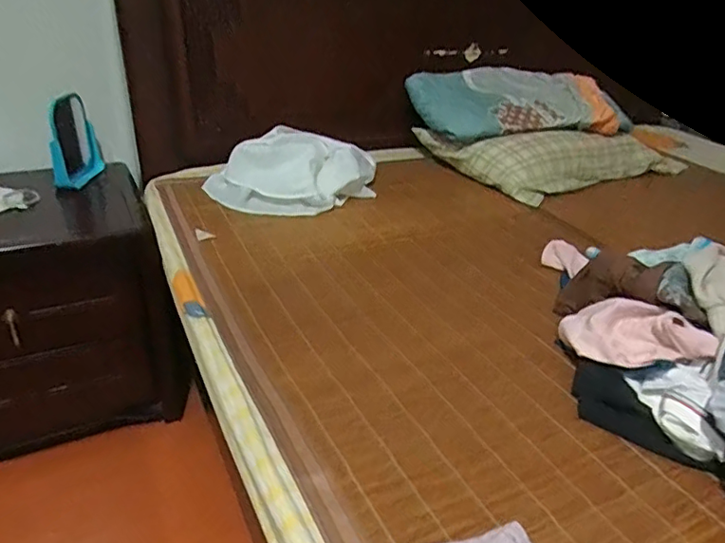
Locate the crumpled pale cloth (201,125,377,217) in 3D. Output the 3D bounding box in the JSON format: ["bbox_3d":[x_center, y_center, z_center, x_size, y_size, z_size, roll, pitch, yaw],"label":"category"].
[{"bbox_3d":[-0.147,-0.219,1.181,0.359,0.113,0.215,1,30,-5],"label":"crumpled pale cloth"}]

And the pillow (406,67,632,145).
[{"bbox_3d":[0.400,-0.436,1.448,0.563,0.120,0.293,-6,55,-9],"label":"pillow"}]

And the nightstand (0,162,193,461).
[{"bbox_3d":[-0.715,0.091,1.146,0.560,0.484,0.366,-15,34,-29],"label":"nightstand"}]

